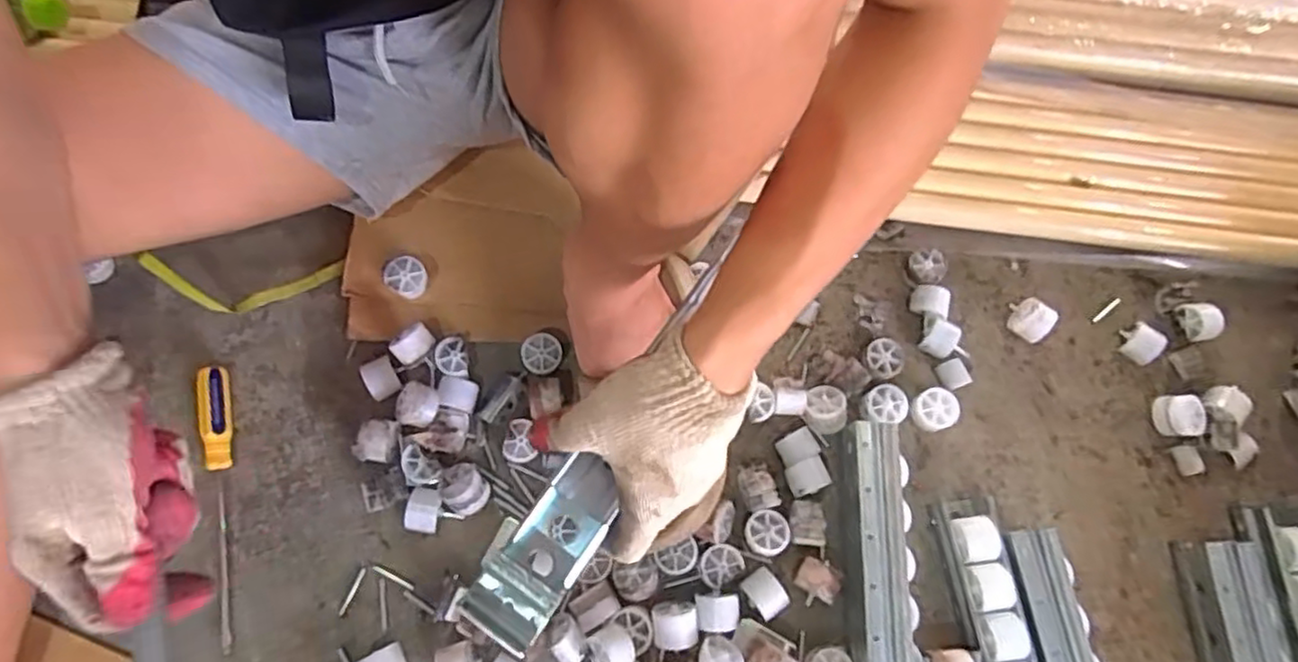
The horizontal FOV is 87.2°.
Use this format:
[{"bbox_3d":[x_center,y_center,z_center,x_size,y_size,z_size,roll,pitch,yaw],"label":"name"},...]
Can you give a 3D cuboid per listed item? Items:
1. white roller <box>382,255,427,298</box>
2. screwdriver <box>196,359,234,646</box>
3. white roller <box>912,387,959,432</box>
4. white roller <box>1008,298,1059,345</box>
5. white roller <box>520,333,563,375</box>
[{"bbox_3d":[-0.214,-0.046,0.601,0.034,0.026,0.033,-37,77,-12],"label":"white roller"},{"bbox_3d":[-0.344,0.136,0.550,0.021,0.024,0.225,-14,74,-6],"label":"screwdriver"},{"bbox_3d":[0.249,0.069,0.596,0.034,0.023,0.035,-25,75,-9],"label":"white roller"},{"bbox_3d":[0.347,-0.010,0.623,0.026,0.034,0.036,-41,78,-13],"label":"white roller"},{"bbox_3d":[-0.093,0.022,0.599,0.035,0.026,0.034,1,73,-2],"label":"white roller"}]

